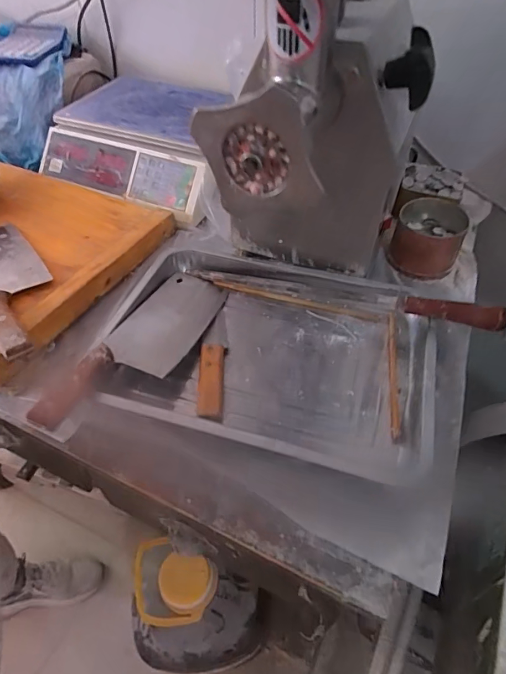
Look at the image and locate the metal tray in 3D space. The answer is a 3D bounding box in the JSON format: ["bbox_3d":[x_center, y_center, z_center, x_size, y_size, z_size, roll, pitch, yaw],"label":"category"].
[{"bbox_3d":[0.017,0.011,0.524,0.380,0.043,0.279,13,50,11],"label":"metal tray"}]

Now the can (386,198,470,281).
[{"bbox_3d":[0.259,-0.146,0.634,0.092,0.073,0.096,0,49,0],"label":"can"}]

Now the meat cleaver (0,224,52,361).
[{"bbox_3d":[-0.316,-0.079,0.556,0.085,0.045,0.299,-29,55,-23],"label":"meat cleaver"}]

